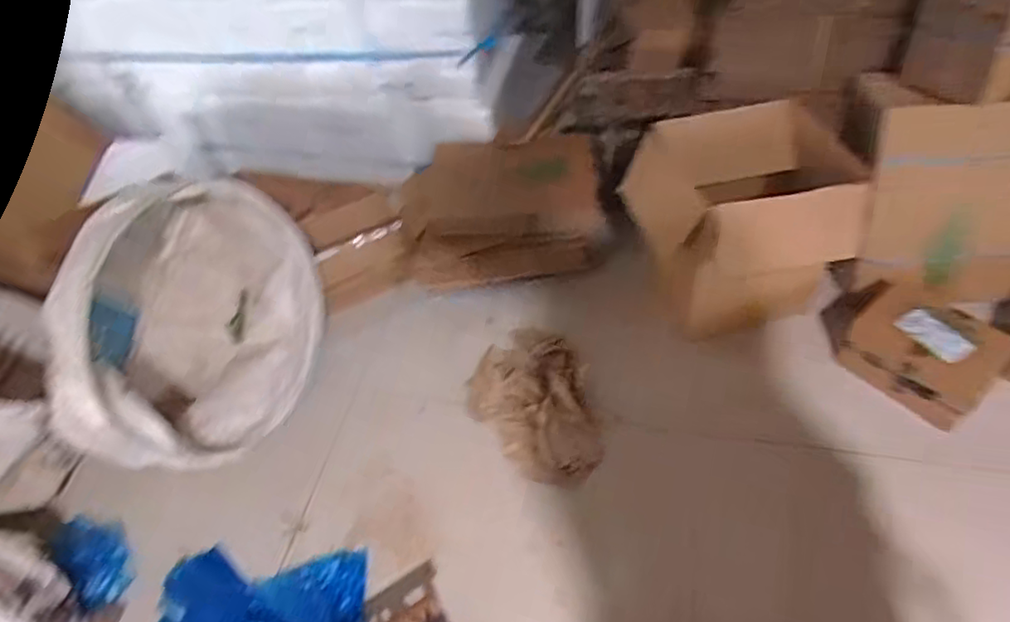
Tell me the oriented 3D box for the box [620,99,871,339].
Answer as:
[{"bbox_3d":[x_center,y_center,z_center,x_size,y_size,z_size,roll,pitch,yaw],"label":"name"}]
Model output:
[{"bbox_3d":[0.515,-0.192,1.479,0.472,0.363,0.374,-10,47,-2],"label":"box"}]

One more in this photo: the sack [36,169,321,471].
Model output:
[{"bbox_3d":[-0.682,0.012,1.366,0.415,0.414,0.573,4,48,11],"label":"sack"}]

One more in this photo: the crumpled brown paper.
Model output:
[{"bbox_3d":[0.055,0.199,1.441,0.274,0.059,0.395,-8,47,0],"label":"crumpled brown paper"}]

